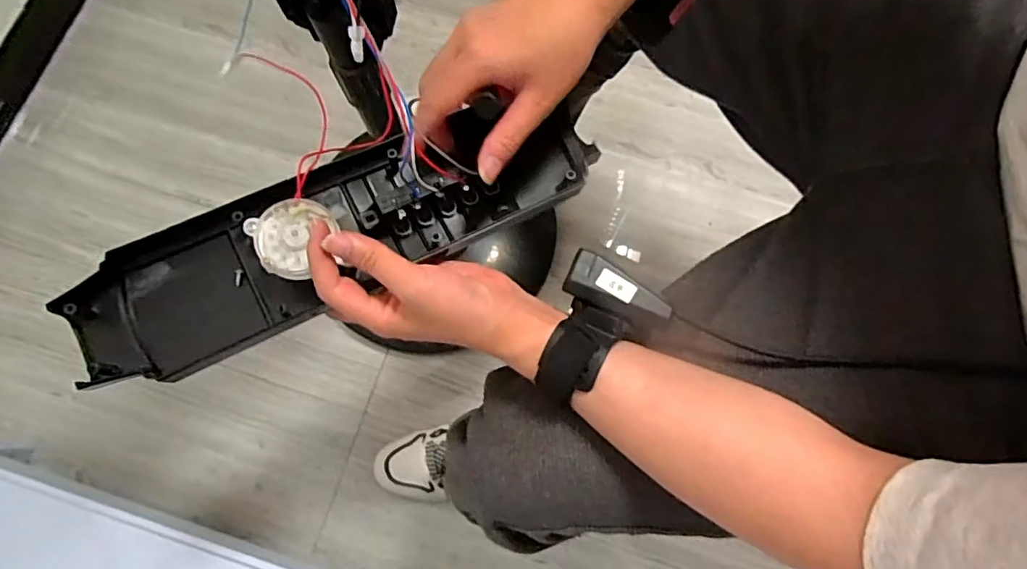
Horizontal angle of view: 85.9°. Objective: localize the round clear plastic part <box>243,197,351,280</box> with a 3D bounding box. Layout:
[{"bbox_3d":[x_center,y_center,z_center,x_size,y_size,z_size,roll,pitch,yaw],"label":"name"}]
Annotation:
[{"bbox_3d":[-0.139,-0.032,0.351,0.052,0.010,0.052,0,76,0],"label":"round clear plastic part"}]

